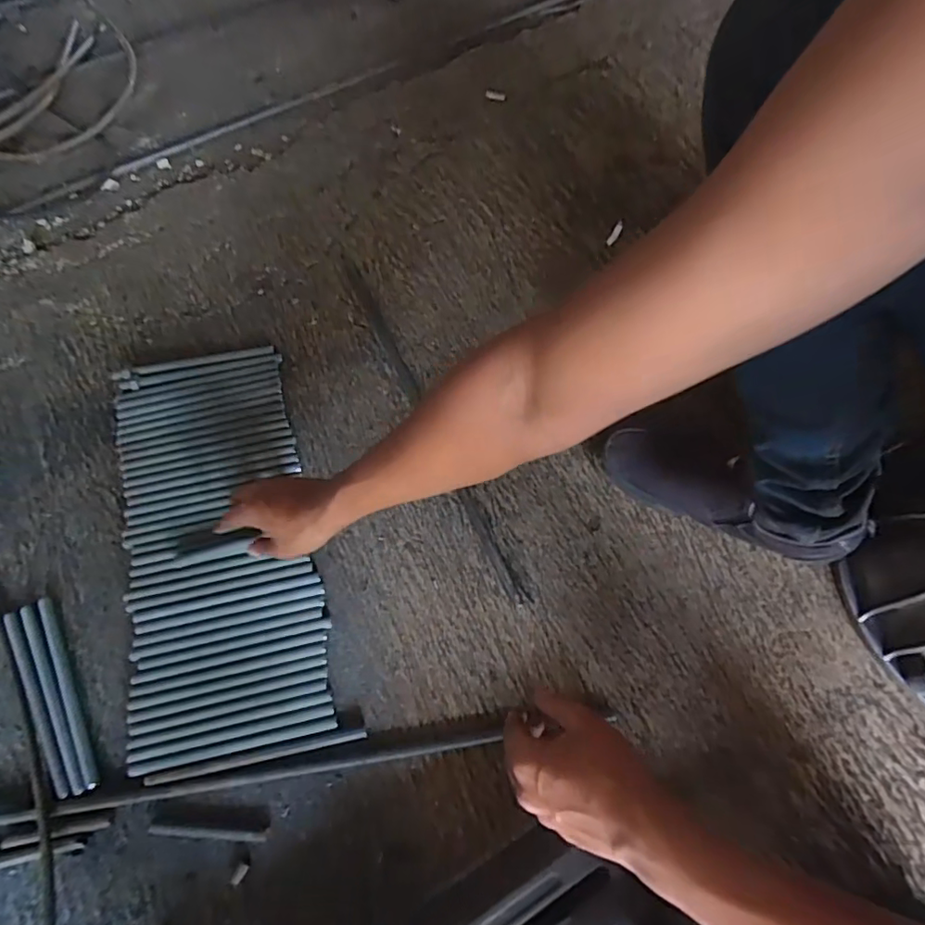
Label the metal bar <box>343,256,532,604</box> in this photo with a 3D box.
[{"bbox_3d":[-0.049,-0.065,0.669,0.019,0.012,0.502,-25,69,-7],"label":"metal bar"}]

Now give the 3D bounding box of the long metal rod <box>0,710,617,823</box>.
[{"bbox_3d":[-0.176,0.296,0.533,0.639,0.012,0.015,-9,68,-1],"label":"long metal rod"}]

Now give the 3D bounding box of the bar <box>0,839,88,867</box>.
[{"bbox_3d":[-0.405,0.363,0.510,0.115,0.007,0.011,-12,68,-2],"label":"bar"}]

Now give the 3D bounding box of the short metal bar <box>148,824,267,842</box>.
[{"bbox_3d":[-0.236,0.342,0.511,0.110,0.004,0.008,2,68,4],"label":"short metal bar"}]

